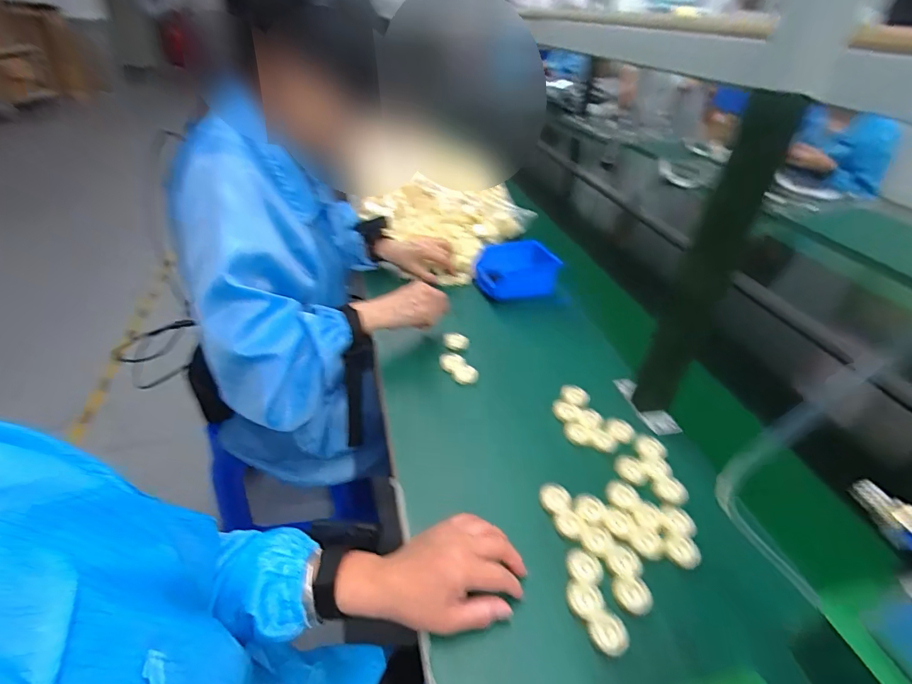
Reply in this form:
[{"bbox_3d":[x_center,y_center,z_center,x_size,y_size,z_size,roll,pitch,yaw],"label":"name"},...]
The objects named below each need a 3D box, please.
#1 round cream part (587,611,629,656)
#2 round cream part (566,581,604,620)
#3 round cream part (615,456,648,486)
[{"bbox_3d":[0.138,0.263,0.406,0.031,0.012,0.031,2,37,-1],"label":"round cream part"},{"bbox_3d":[0.122,0.246,0.427,0.032,0.012,0.031,2,37,-1],"label":"round cream part"},{"bbox_3d":[0.215,0.156,0.553,0.041,0.010,0.032,27,43,28],"label":"round cream part"}]

